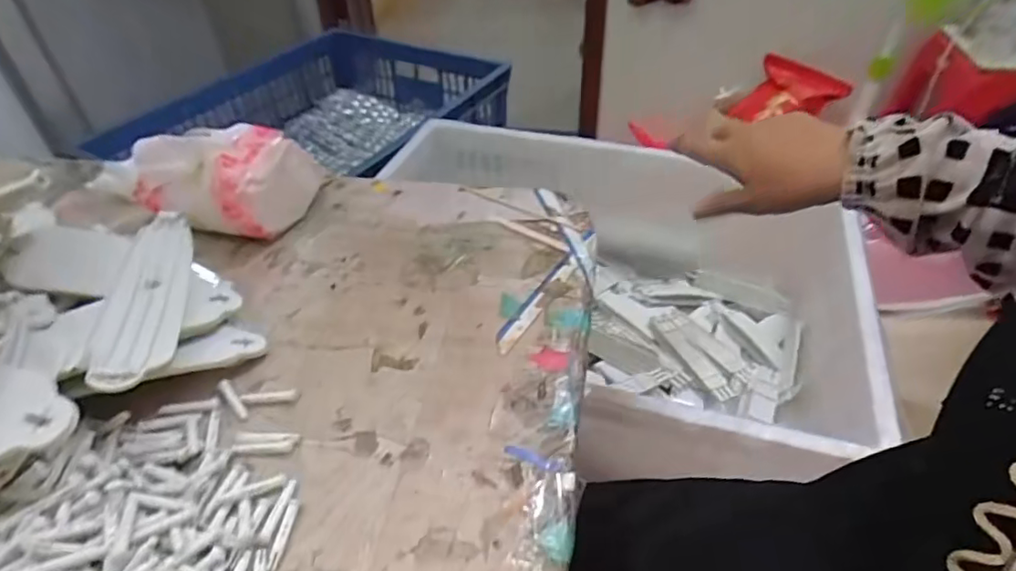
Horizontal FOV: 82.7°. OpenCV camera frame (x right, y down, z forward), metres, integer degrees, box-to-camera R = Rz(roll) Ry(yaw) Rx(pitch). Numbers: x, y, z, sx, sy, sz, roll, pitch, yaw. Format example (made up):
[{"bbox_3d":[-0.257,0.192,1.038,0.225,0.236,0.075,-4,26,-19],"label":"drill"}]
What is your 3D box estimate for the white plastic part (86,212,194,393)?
[{"bbox_3d":[-0.249,0.007,0.400,0.048,0.015,0.154,-1,46,-19],"label":"white plastic part"}]

